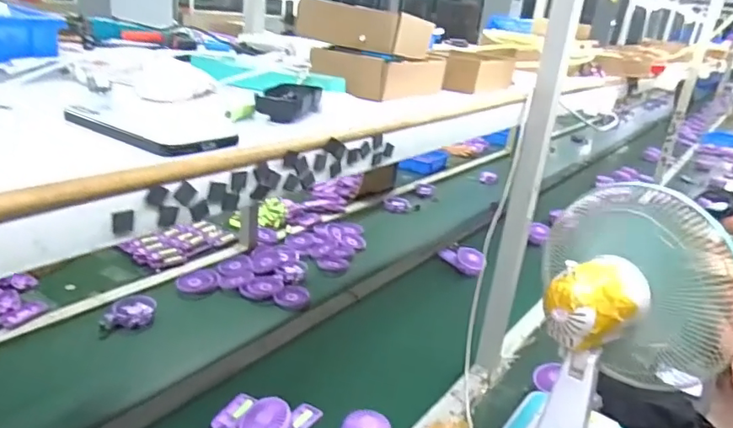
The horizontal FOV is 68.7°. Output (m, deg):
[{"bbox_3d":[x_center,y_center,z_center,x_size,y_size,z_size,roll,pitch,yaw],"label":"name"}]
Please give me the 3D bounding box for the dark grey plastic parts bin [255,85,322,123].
[{"bbox_3d":[-0.082,-0.125,0.594,0.060,0.026,0.090,7,23,0],"label":"dark grey plastic parts bin"}]

